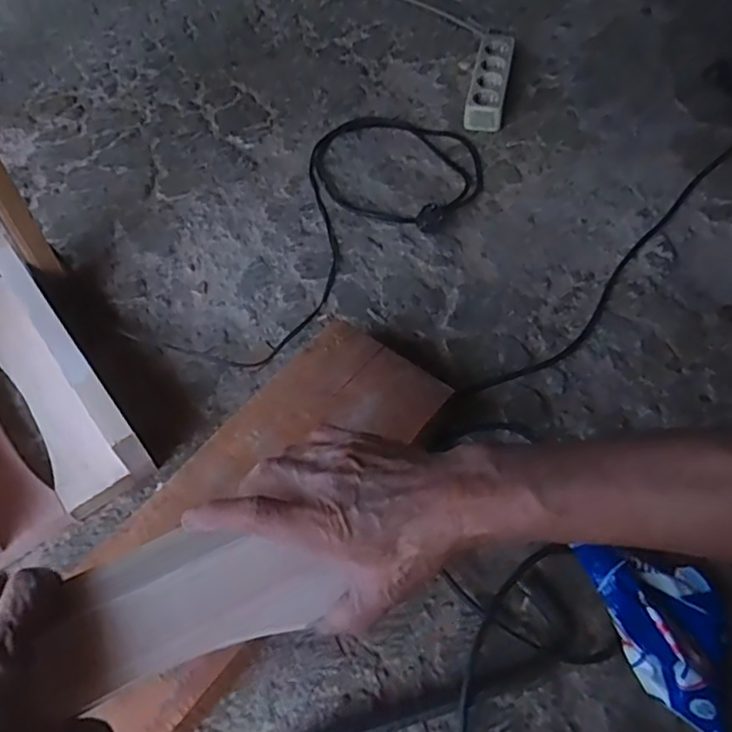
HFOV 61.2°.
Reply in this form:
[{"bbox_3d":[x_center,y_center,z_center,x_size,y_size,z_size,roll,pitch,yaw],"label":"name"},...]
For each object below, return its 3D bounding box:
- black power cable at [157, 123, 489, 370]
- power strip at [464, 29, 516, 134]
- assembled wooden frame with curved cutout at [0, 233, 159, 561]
[{"bbox_3d":[-0.014,-0.190,0.817,0.276,0.048,0.512,17,58,9],"label":"black power cable"},{"bbox_3d":[0.196,-0.450,0.978,0.054,0.055,0.209,11,57,5],"label":"power strip"},{"bbox_3d":[-0.375,0.023,0.633,0.170,0.091,0.323,-33,64,-21],"label":"assembled wooden frame with curved cutout"}]

